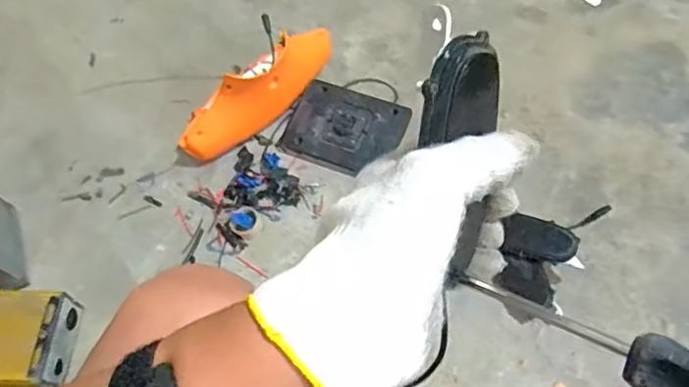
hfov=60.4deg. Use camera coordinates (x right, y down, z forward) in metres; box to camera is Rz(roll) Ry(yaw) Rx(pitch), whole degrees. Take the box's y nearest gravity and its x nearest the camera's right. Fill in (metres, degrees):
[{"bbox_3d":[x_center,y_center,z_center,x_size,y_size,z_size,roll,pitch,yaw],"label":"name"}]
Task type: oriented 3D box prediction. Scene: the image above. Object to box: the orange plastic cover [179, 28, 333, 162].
[{"bbox_3d":[-0.136,-0.172,0.916,0.289,0.118,0.094,-34,64,-15],"label":"orange plastic cover"}]

